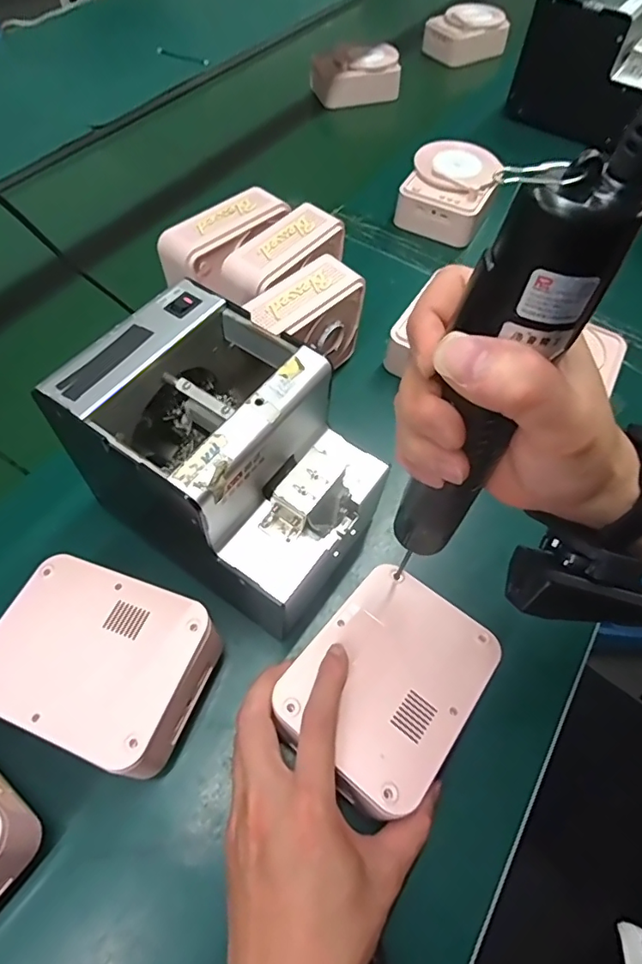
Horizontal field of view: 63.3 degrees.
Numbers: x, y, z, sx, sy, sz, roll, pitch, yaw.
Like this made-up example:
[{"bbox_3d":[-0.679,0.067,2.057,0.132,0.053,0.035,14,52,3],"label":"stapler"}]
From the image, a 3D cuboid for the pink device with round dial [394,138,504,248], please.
[{"bbox_3d":[0.156,-0.351,0.632,0.107,0.058,0.125,18,58,10],"label":"pink device with round dial"}]

